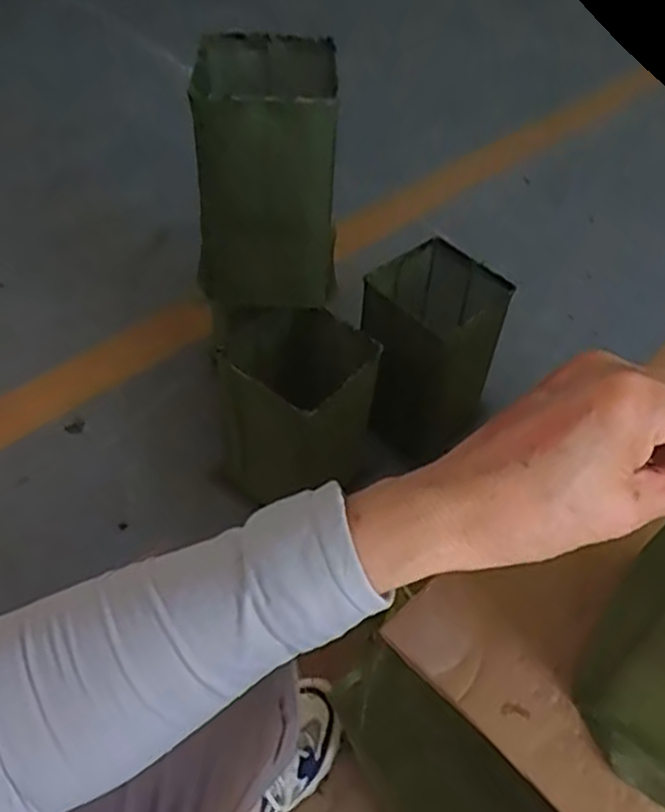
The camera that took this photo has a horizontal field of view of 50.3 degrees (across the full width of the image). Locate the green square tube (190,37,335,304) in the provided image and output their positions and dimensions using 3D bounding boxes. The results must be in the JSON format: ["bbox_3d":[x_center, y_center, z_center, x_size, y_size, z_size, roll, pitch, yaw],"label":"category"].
[{"bbox_3d":[-0.080,-0.256,0.800,0.149,0.241,0.155,-4,52,-7],"label":"green square tube"}]

